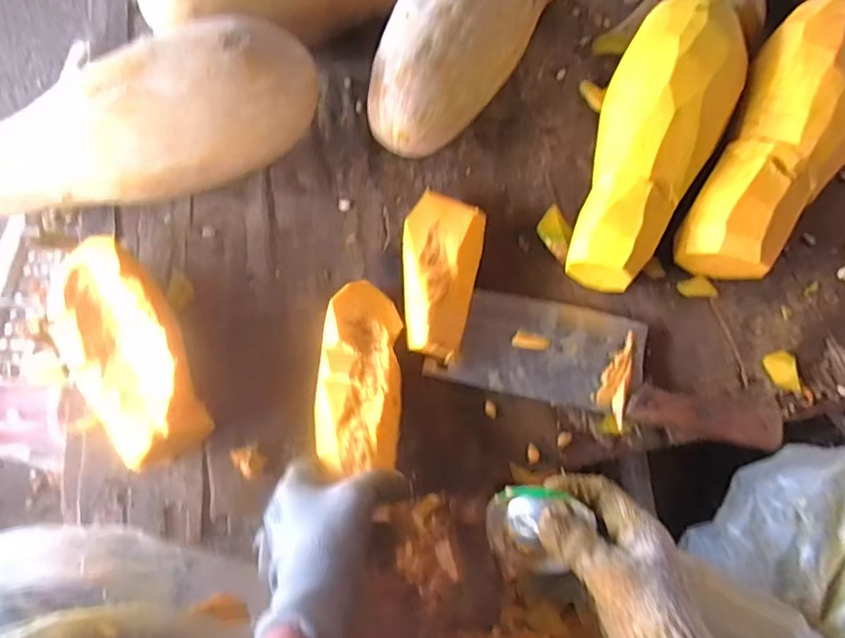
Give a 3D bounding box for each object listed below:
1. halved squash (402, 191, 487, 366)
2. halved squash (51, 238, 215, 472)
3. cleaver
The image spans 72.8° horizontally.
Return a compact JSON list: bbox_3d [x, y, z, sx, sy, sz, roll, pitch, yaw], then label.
[{"bbox_3d":[0.015,-0.040,0.536,0.072,0.035,0.159,7,66,4],"label":"halved squash"},{"bbox_3d":[-0.261,0.021,0.498,0.099,0.058,0.214,-35,70,-14],"label":"halved squash"},{"bbox_3d":[0.158,0.034,0.501,0.280,0.028,0.100,15,67,7],"label":"cleaver"}]

